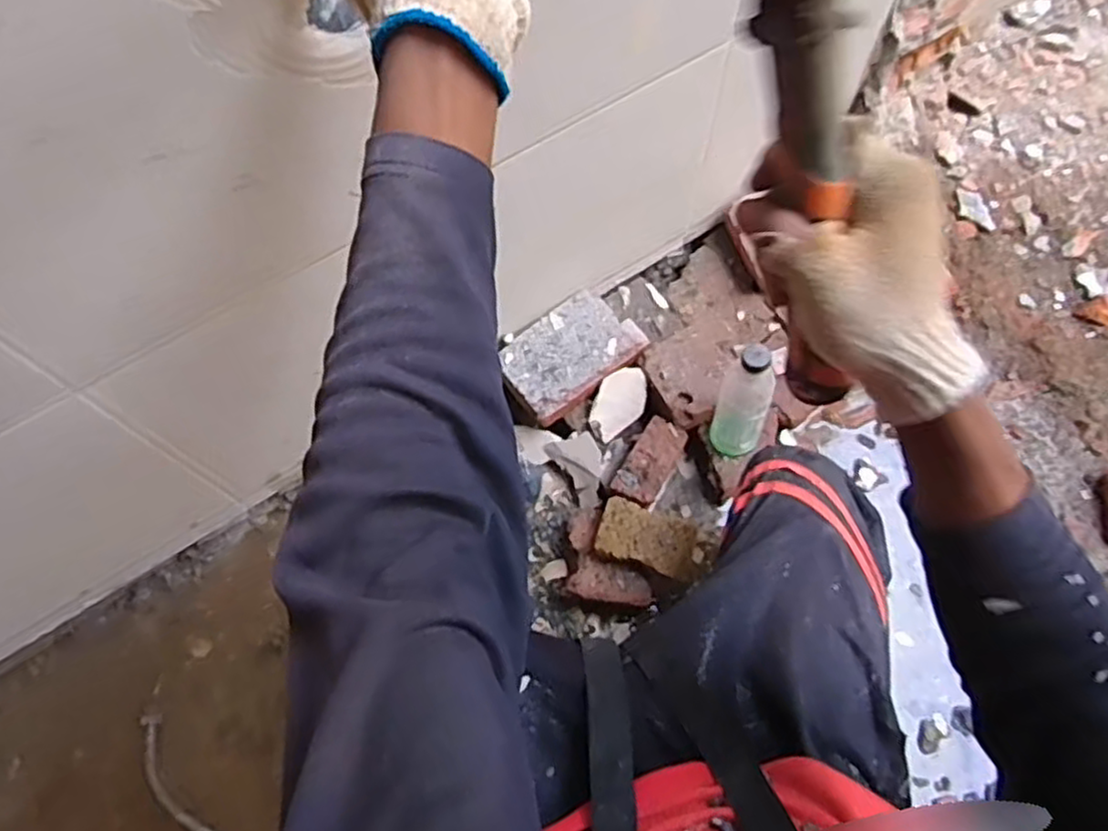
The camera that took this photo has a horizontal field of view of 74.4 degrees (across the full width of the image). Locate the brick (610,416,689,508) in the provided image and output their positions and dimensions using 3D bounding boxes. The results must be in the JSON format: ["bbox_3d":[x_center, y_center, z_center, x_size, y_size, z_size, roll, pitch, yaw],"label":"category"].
[{"bbox_3d":[0.117,0.056,0.872,0.055,0.040,0.107,30,71,13],"label":"brick"}]

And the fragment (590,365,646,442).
[{"bbox_3d":[0.081,-0.018,0.911,0.087,0.006,0.063,-40,76,7],"label":"fragment"}]

